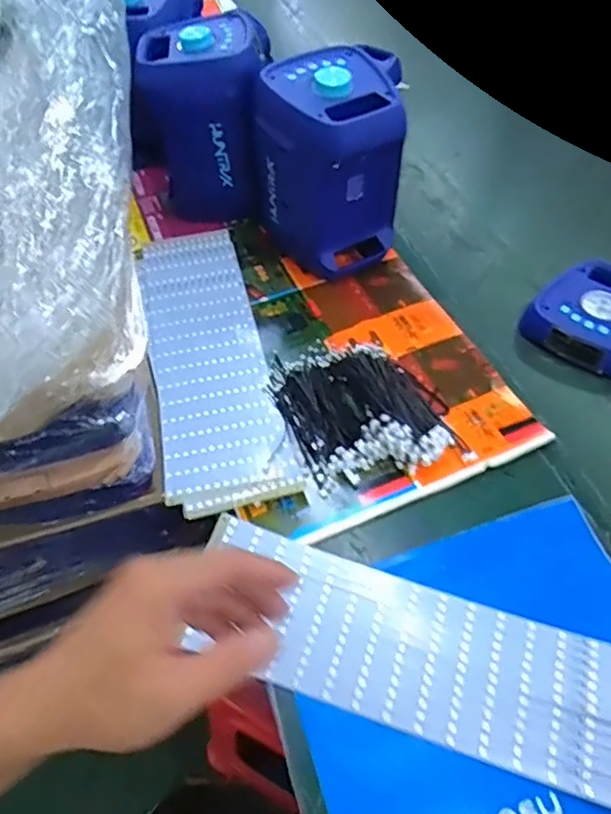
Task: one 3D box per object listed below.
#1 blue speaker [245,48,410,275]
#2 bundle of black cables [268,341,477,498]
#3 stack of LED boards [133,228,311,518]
[{"bbox_3d":[0.031,-0.313,0.813,0.166,0.266,0.164,-17,53,-9],"label":"blue speaker"},{"bbox_3d":[0.070,-0.006,0.718,0.194,0.033,0.211,-20,54,-12],"label":"bundle of black cables"},{"bbox_3d":[-0.130,-0.070,0.784,0.151,0.033,0.462,-14,53,-7],"label":"stack of LED boards"}]

